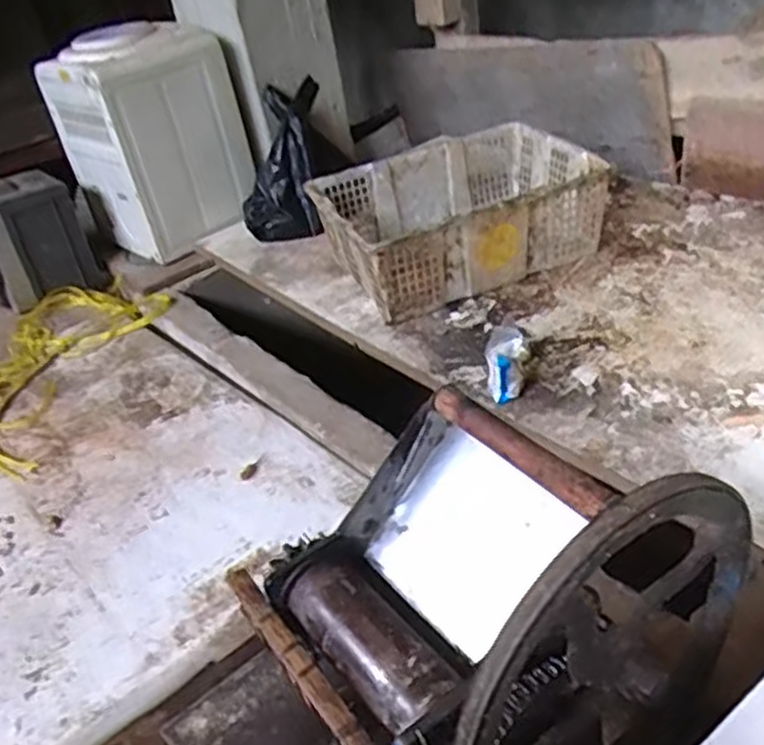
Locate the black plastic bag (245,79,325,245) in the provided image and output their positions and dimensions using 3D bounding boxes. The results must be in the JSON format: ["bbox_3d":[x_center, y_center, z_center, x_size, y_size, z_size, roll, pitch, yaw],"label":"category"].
[{"bbox_3d":[-0.216,-0.462,1.594,0.176,0.348,0.106,2,-5,17],"label":"black plastic bag"}]

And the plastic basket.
[{"bbox_3d":[0.139,-0.285,1.404,0.469,0.182,0.337,-21,35,-13],"label":"plastic basket"}]

